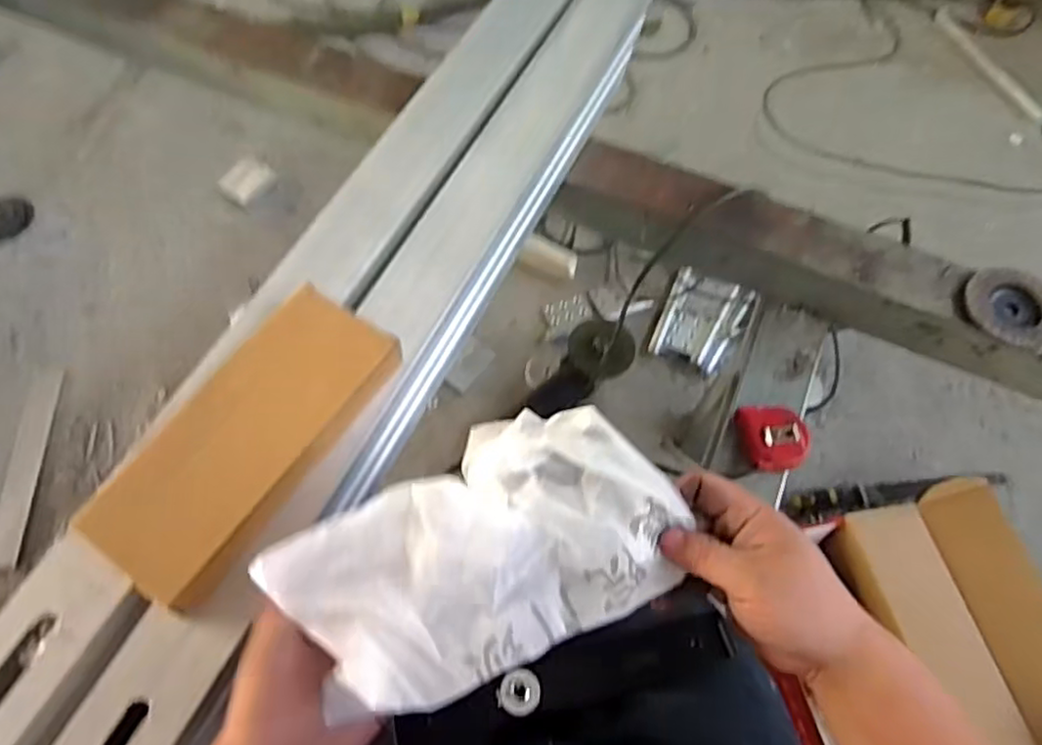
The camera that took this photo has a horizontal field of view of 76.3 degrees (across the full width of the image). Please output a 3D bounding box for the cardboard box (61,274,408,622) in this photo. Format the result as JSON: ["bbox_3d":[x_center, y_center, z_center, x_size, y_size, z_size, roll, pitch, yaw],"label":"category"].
[{"bbox_3d":[-0.205,0.047,0.509,0.105,0.042,0.249,33,69,13],"label":"cardboard box"}]

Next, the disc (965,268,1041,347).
[{"bbox_3d":[0.522,-0.073,0.701,0.091,0.019,0.096,1,66,-1],"label":"disc"}]

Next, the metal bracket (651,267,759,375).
[{"bbox_3d":[0.322,-0.090,1.165,0.135,0.028,0.171,23,67,9],"label":"metal bracket"}]

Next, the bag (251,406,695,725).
[{"bbox_3d":[-0.020,0.100,0.388,0.224,0.037,0.130,-23,68,-11],"label":"bag"}]

